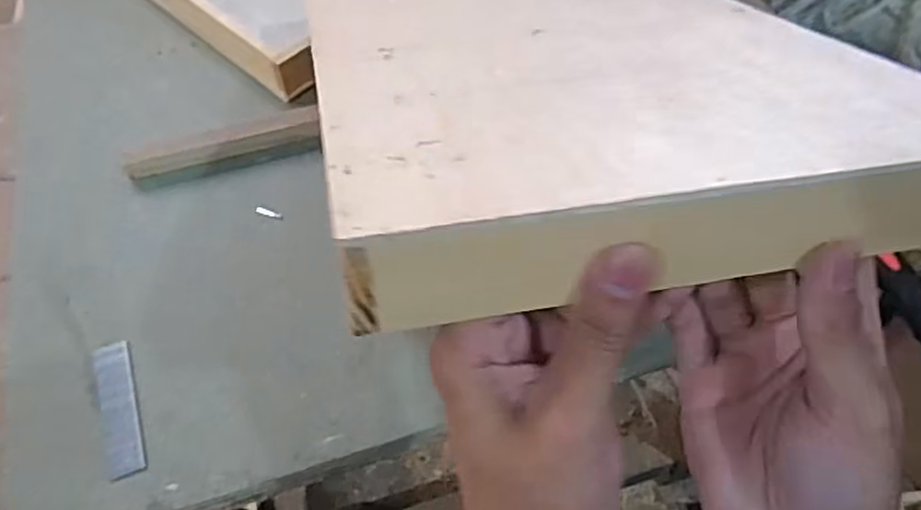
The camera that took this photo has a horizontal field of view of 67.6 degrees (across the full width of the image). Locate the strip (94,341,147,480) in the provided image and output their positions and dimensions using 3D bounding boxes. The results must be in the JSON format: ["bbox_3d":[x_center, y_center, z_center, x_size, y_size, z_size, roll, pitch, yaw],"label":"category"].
[{"bbox_3d":[-0.195,0.087,0.394,0.020,0.005,0.081,-18,57,-12],"label":"strip"}]

